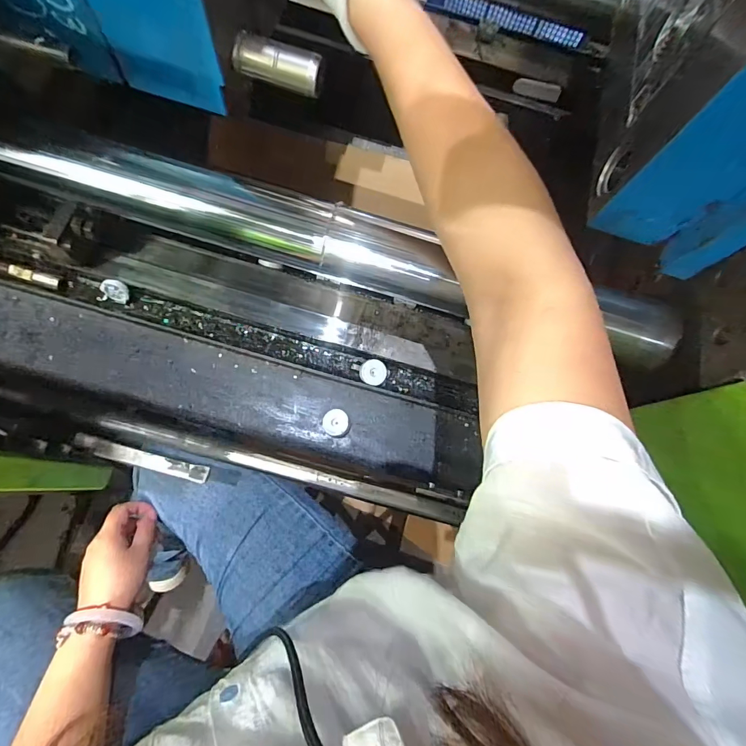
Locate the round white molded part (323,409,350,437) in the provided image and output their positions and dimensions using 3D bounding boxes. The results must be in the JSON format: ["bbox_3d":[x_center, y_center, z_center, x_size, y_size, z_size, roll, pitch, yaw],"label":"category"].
[{"bbox_3d":[-0.041,0.056,0.452,0.028,0.014,0.030,2,75,-6],"label":"round white molded part"}]

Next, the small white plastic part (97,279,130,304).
[{"bbox_3d":[-0.296,-0.093,0.462,0.035,0.012,0.027,4,106,-15],"label":"small white plastic part"}]

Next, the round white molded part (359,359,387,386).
[{"bbox_3d":[0.000,-0.001,0.469,0.030,0.005,0.030,9,96,1],"label":"round white molded part"}]

